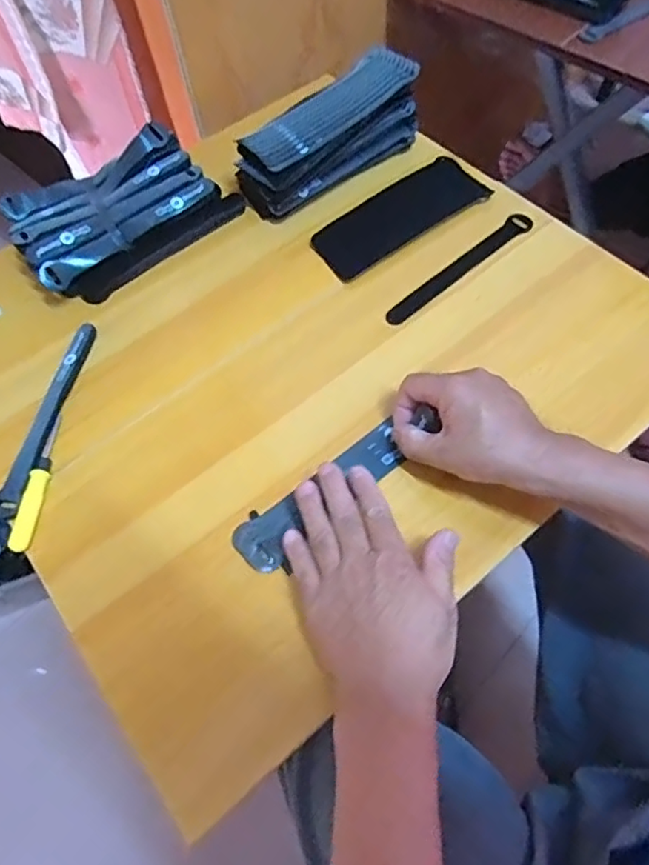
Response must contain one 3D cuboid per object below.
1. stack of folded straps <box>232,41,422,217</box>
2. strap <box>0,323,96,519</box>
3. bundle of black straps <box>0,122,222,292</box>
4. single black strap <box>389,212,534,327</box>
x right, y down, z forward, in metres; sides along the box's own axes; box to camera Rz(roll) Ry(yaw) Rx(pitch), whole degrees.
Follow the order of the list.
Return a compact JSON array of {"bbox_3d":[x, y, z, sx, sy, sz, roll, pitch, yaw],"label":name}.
[{"bbox_3d":[0.001,-0.328,0.632,0.206,0.075,0.079,-36,65,-14],"label":"stack of folded straps"},{"bbox_3d":[-0.249,-0.016,0.525,0.026,0.016,0.193,7,63,8],"label":"strap"},{"bbox_3d":[-0.228,-0.239,0.615,0.203,0.060,0.131,-35,65,-14],"label":"bundle of black straps"},{"bbox_3d":[0.138,-0.168,0.592,0.195,0.010,0.025,-37,66,-15],"label":"single black strap"}]

